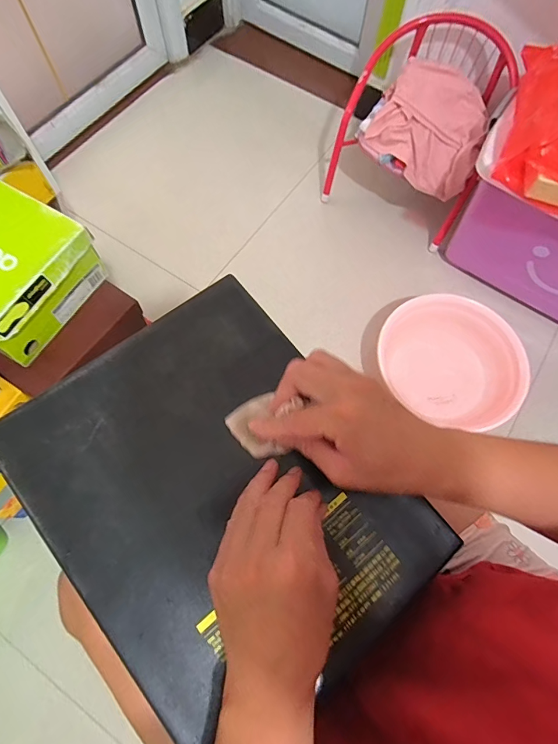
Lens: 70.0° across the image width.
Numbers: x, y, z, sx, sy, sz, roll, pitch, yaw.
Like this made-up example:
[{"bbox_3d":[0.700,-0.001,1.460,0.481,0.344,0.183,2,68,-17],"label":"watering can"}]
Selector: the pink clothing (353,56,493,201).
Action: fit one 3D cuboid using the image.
[{"bbox_3d":[0.358,-0.574,0.933,0.285,0.070,0.249,39,105,2],"label":"pink clothing"}]

